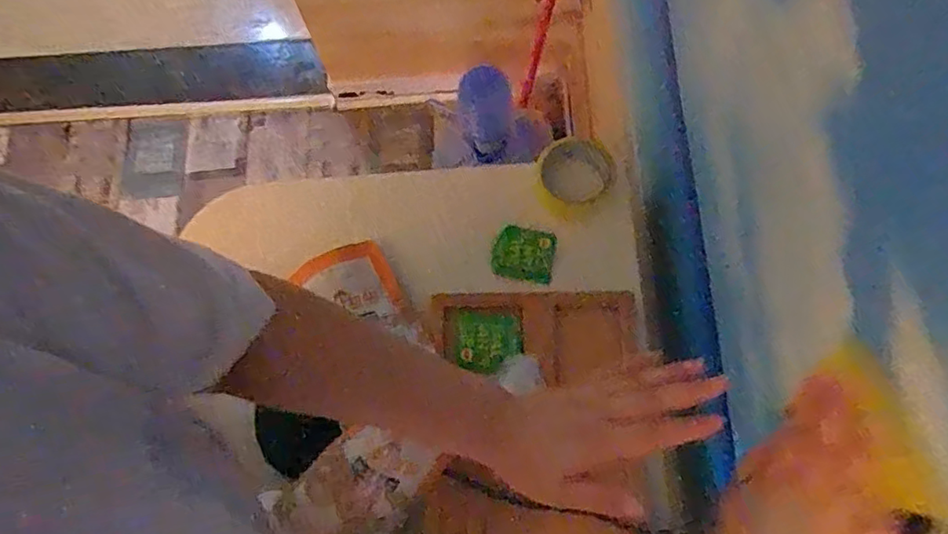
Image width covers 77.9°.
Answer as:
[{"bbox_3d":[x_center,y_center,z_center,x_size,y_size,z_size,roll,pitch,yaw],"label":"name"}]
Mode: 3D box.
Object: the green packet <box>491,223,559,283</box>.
[{"bbox_3d":[0.063,-0.017,0.742,0.075,0.004,0.064,10,91,11],"label":"green packet"}]

